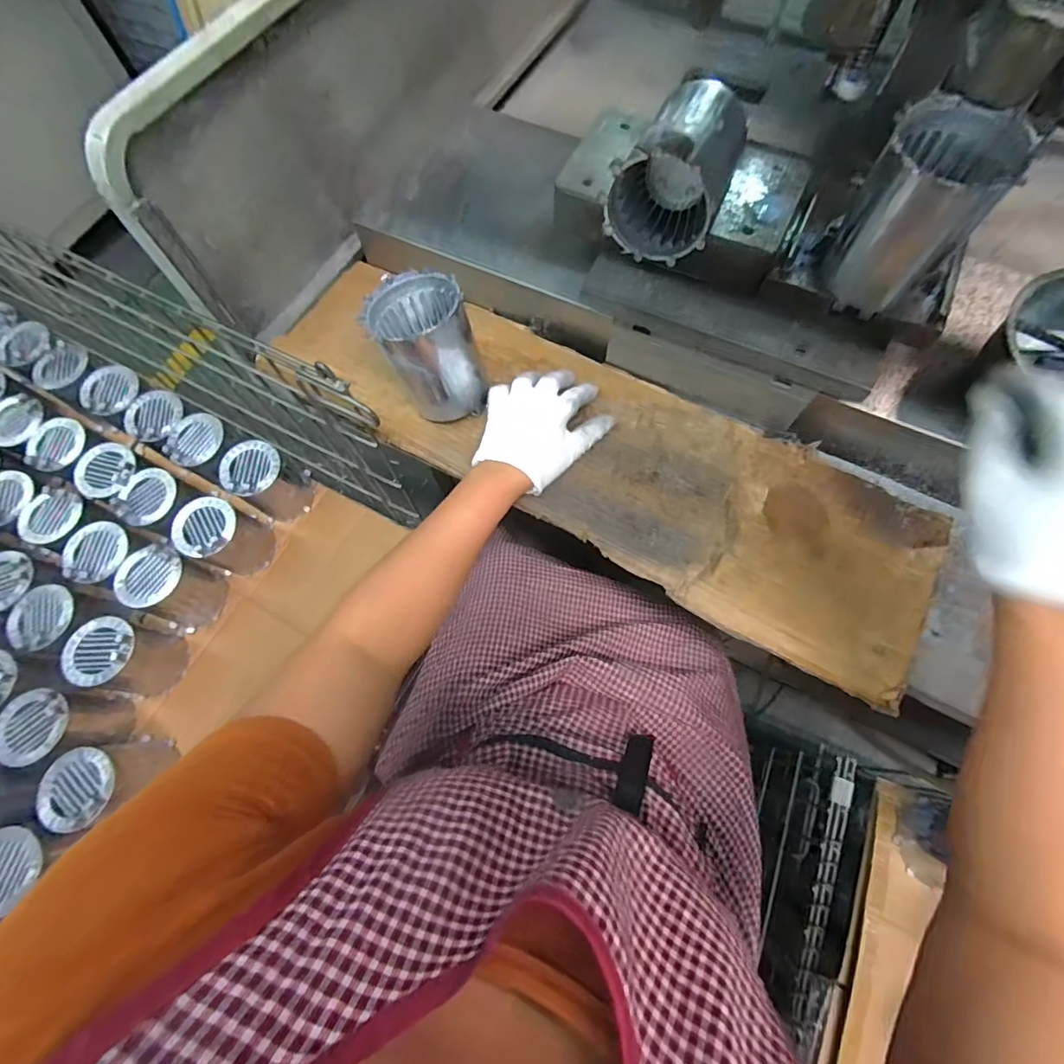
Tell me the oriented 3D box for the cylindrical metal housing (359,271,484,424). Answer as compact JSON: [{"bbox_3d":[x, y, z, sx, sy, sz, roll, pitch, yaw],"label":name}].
[{"bbox_3d":[-0.106,-0.185,0.497,0.089,0.109,0.106,-18,71,-5],"label":"cylindrical metal housing"}]

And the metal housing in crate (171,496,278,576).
[{"bbox_3d":[-0.460,0.012,0.753,0.088,0.138,0.086,24,72,10],"label":"metal housing in crate"}]

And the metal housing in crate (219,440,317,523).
[{"bbox_3d":[-0.410,-0.079,0.779,0.090,0.116,0.090,0,70,1],"label":"metal housing in crate"}]

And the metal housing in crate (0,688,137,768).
[{"bbox_3d":[-0.603,0.257,0.655,0.091,0.127,0.086,5,70,3],"label":"metal housing in crate"}]

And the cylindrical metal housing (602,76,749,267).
[{"bbox_3d":[0.132,-0.328,0.449,0.093,0.089,0.122,21,72,9],"label":"cylindrical metal housing"}]

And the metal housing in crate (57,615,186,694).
[{"bbox_3d":[-0.555,0.171,0.680,0.089,0.113,0.089,15,71,7],"label":"metal housing in crate"}]

